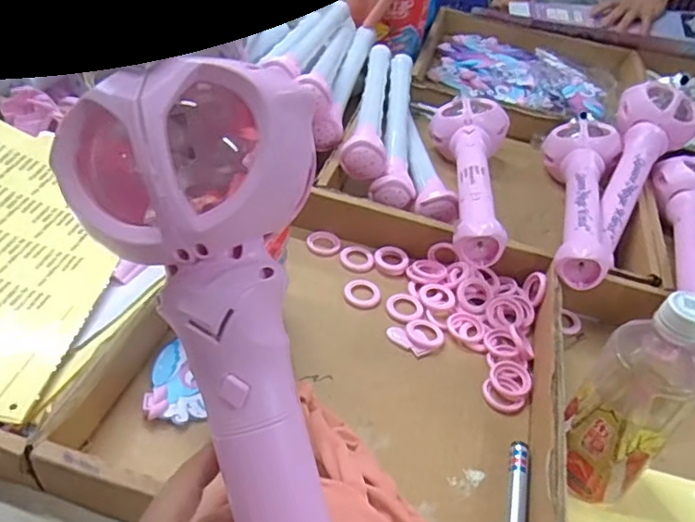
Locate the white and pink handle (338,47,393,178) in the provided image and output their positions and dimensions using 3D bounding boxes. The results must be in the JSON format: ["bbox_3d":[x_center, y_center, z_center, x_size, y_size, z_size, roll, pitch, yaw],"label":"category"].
[{"bbox_3d":[0.038,-0.214,0.790,0.054,0.044,0.313,11,42,1],"label":"white and pink handle"}]

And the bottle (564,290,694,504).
[{"bbox_3d":[0.211,0.097,0.433,0.066,0.181,0.079,34,49,25],"label":"bottle"}]

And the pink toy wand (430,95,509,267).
[{"bbox_3d":[0.138,-0.104,0.708,0.094,0.084,0.322,13,43,6],"label":"pink toy wand"}]

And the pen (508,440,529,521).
[{"bbox_3d":[0.124,0.189,0.439,0.016,0.020,0.125,14,43,7],"label":"pen"}]

